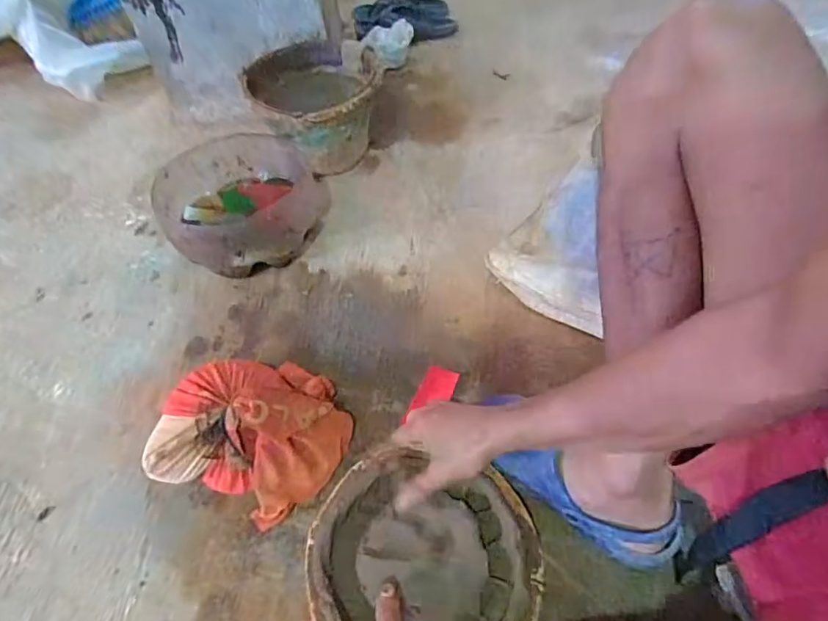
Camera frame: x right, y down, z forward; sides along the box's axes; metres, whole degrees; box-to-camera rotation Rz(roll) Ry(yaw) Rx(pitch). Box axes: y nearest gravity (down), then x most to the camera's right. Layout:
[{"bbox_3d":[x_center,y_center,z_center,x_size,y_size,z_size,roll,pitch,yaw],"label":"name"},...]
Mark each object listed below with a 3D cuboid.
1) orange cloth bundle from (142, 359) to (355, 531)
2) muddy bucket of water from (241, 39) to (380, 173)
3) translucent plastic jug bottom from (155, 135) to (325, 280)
[{"bbox_3d":[-0.194,0.135,0.621,0.224,0.099,0.199,16,54,15],"label":"orange cloth bundle"},{"bbox_3d":[-0.184,-0.385,0.984,0.248,0.159,0.260,-11,54,-3],"label":"muddy bucket of water"},{"bbox_3d":[-0.268,-0.182,0.860,0.276,0.117,0.242,-30,56,-19],"label":"translucent plastic jug bottom"}]

